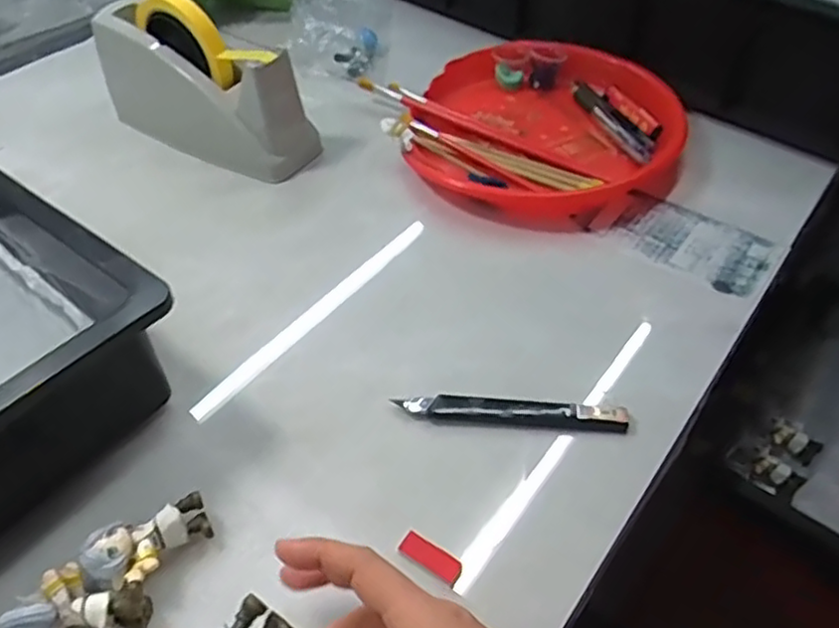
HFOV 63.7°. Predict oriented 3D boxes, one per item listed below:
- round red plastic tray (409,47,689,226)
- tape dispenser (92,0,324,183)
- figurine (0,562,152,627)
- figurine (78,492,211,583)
[{"bbox_3d":[0.115,-0.166,0.609,0.228,0.049,0.230,6,47,8],"label":"round red plastic tray"},{"bbox_3d":[-0.195,-0.212,0.607,0.208,0.115,0.077,27,53,25],"label":"tape dispenser"},{"bbox_3d":[-0.163,0.149,0.324,0.053,0.031,0.044,11,48,12],"label":"figurine"},{"bbox_3d":[-0.138,0.121,0.351,0.059,0.027,0.032,-27,52,-22],"label":"figurine"}]

